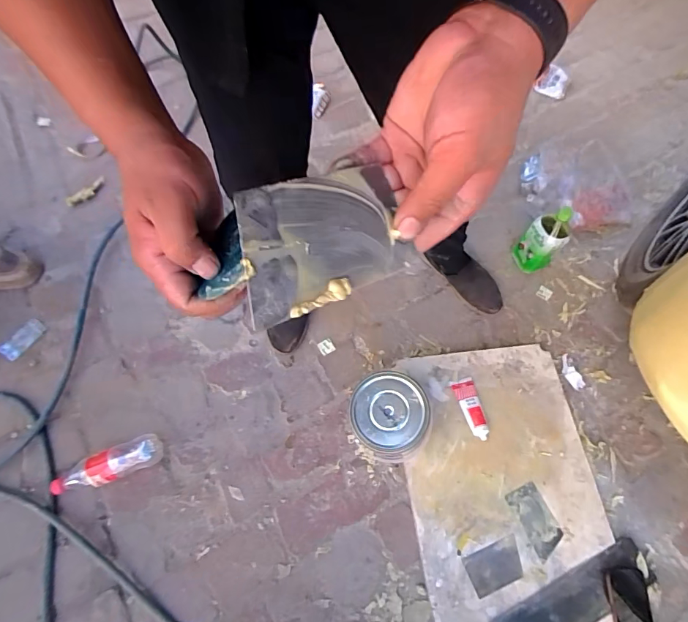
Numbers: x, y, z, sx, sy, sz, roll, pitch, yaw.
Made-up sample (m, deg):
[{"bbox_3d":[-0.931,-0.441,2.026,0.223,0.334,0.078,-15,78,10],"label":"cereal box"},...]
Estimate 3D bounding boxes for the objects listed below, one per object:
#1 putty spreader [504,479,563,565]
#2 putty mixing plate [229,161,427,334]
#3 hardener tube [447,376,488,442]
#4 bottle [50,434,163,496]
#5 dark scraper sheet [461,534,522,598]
[{"bbox_3d":[0.399,0.431,0.855,0.072,0.005,0.129,-24,68,-11],"label":"putty spreader"},{"bbox_3d":[-0.010,-0.046,0.251,0.123,0.004,0.074,-25,94,-33],"label":"putty mixing plate"},{"bbox_3d":[0.289,0.217,0.930,0.051,0.030,0.138,-14,67,-7],"label":"hardener tube"},{"bbox_3d":[-0.489,0.321,0.856,0.215,0.057,0.061,-22,68,-11],"label":"bottle"},{"bbox_3d":[0.301,0.507,0.820,0.114,0.004,0.072,-19,67,-9],"label":"dark scraper sheet"}]

